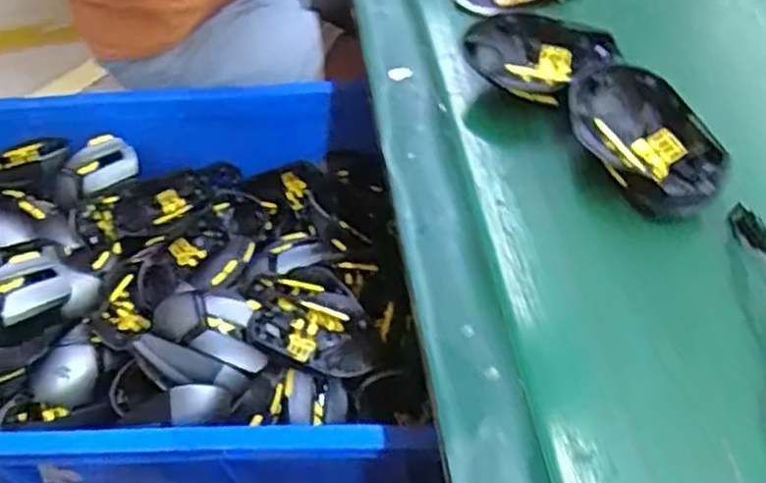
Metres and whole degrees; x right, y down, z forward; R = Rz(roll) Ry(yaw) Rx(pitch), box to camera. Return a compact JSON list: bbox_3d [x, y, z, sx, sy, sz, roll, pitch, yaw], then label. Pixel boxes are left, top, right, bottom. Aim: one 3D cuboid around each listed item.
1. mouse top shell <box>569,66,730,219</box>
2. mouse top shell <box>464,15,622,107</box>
[{"bbox_3d":[0.175,-0.067,0.491,0.068,0.043,0.120,-28,52,-15],"label":"mouse top shell"},{"bbox_3d":[0.117,-0.135,0.549,0.112,0.038,0.065,10,52,16],"label":"mouse top shell"}]

